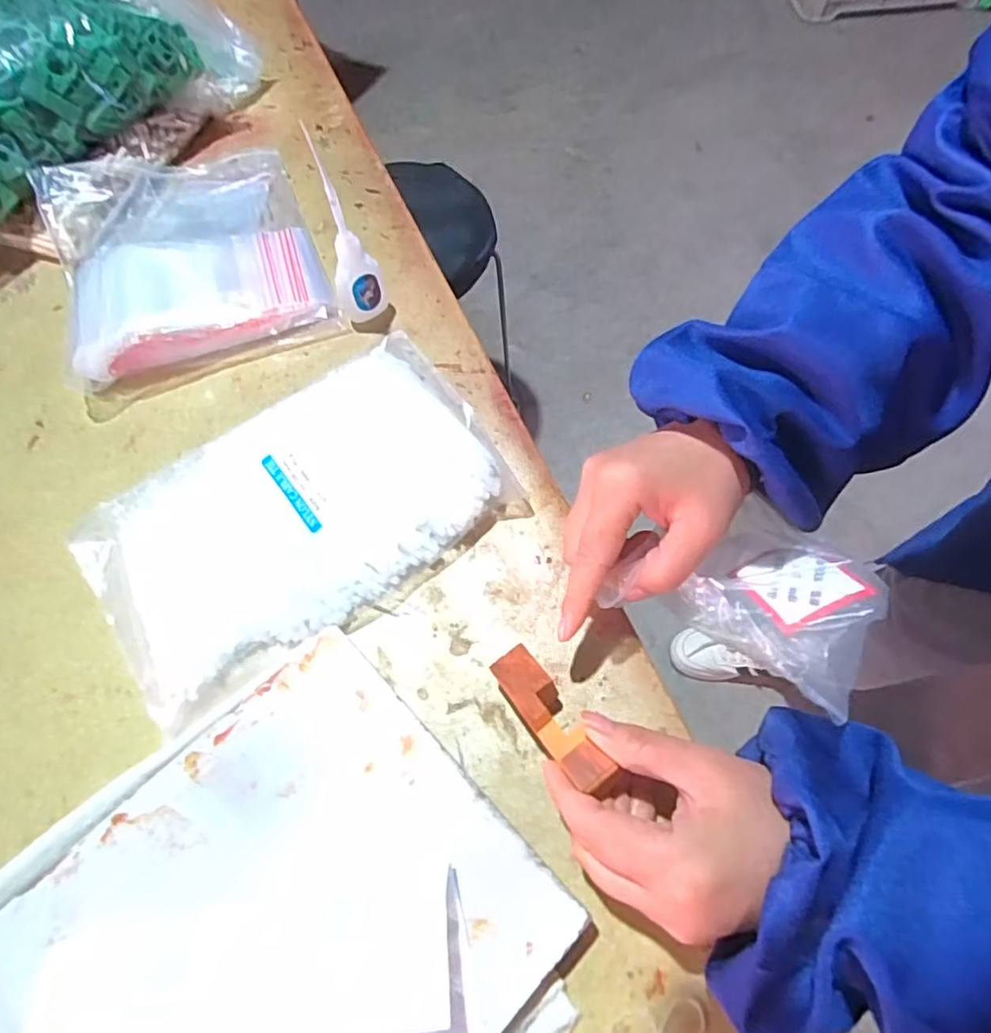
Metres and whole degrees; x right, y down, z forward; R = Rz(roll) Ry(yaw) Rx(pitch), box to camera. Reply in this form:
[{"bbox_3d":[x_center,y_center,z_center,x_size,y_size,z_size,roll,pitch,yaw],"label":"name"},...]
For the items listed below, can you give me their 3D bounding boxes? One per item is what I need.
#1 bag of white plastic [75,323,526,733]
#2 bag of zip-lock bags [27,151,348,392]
[{"bbox_3d":[-0.118,-0.008,0.366,0.240,0.019,0.156,-33,66,-13],"label":"bag of white plastic"},{"bbox_3d":[-0.240,-0.212,0.465,0.180,0.041,0.234,-22,64,-8],"label":"bag of zip-lock bags"}]

